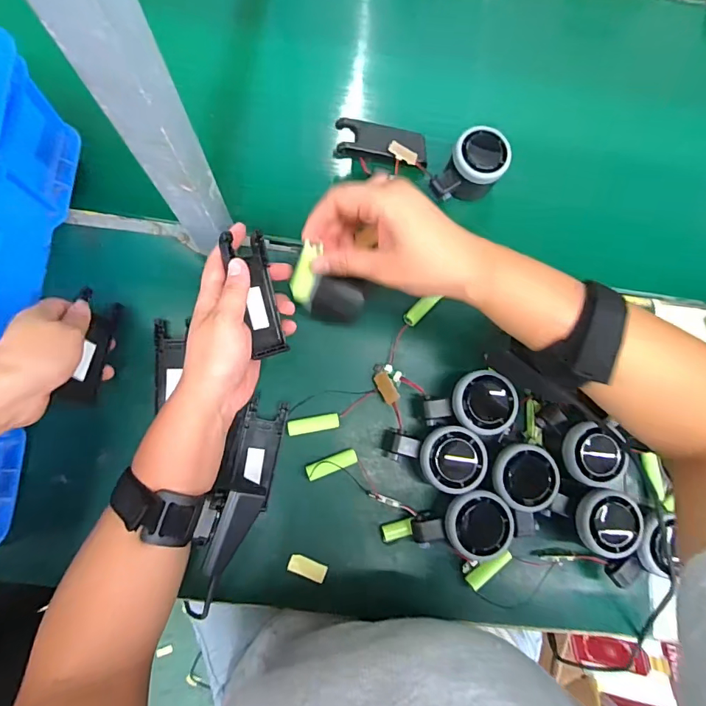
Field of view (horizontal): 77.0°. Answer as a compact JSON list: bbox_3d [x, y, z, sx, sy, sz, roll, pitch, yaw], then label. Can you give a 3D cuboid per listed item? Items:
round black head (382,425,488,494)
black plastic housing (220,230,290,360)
[{"bbox_3d":[0.074,0.092,0.409,0.081,0.057,0.054,21,81,-2],"label":"round black head"},{"bbox_3d":[-0.080,-0.048,0.370,0.035,0.029,0.101,-7,94,-6],"label":"black plastic housing"}]

